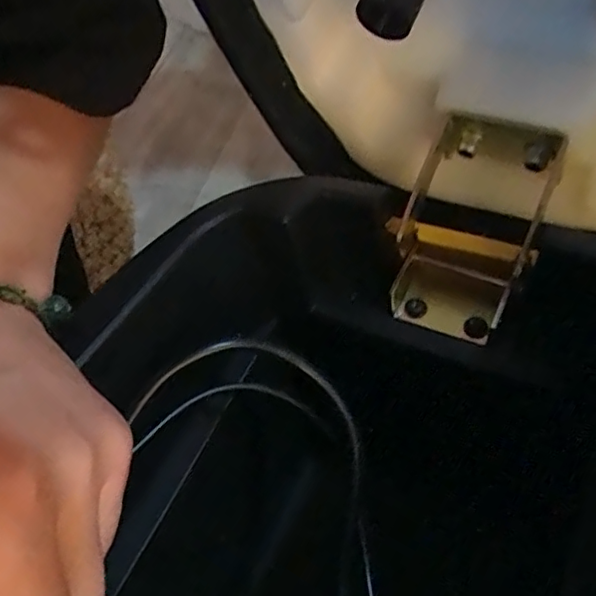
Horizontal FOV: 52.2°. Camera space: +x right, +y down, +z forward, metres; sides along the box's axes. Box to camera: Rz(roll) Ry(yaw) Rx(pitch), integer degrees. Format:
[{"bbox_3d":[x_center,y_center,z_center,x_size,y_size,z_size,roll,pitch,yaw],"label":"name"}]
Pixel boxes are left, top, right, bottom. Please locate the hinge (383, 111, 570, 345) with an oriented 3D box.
[{"bbox_3d":[0.080,-0.032,0.290,0.064,0.030,0.099,25,99,24],"label":"hinge"}]

